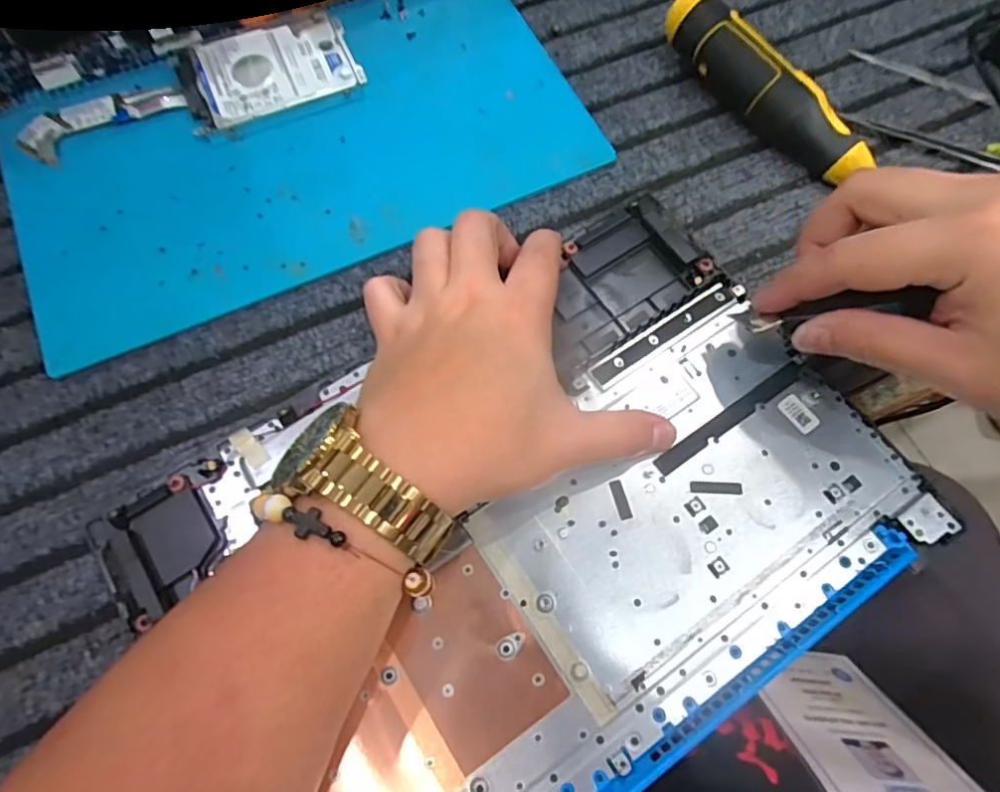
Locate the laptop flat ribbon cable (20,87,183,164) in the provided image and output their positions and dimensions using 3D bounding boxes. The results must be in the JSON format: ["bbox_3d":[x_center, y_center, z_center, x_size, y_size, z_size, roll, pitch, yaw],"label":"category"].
[{"bbox_3d":[-0.256,-0.179,0.370,0.101,0.008,0.042,-29,73,-11],"label":"laptop flat ribbon cable"}]

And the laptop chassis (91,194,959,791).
[{"bbox_3d":[0.015,0.062,0.281,0.339,0.013,0.232,-32,74,-12],"label":"laptop chassis"}]

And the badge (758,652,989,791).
[{"bbox_3d":[0.205,0.191,0.340,0.095,0.125,0.004,9,100,-4],"label":"badge"}]

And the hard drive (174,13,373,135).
[{"bbox_3d":[-0.151,-0.214,0.378,0.109,0.008,0.071,-20,72,-8],"label":"hard drive"}]

